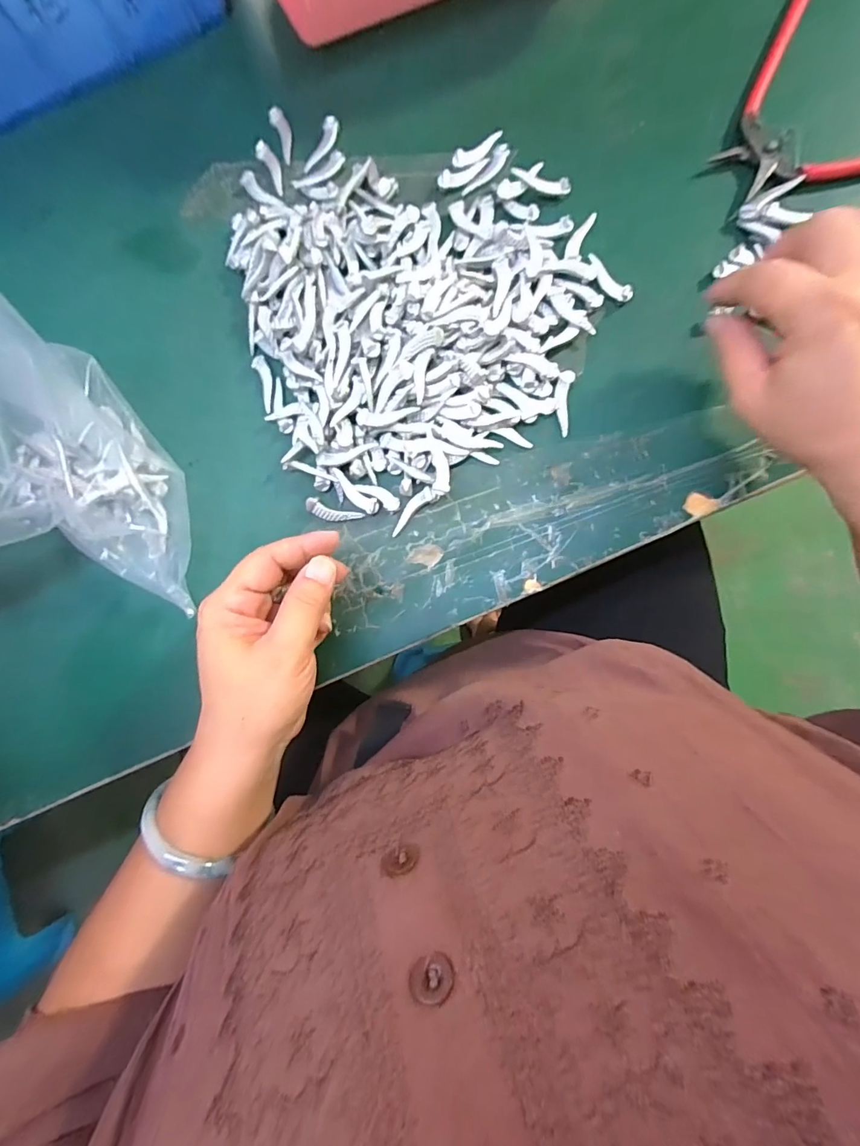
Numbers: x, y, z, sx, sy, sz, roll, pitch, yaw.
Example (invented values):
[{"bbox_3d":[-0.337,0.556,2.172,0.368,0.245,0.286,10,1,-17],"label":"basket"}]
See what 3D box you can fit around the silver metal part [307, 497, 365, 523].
[{"bbox_3d":[-0.063,-0.039,0.302,0.037,0.007,0.011,20,88,8],"label":"silver metal part"}]

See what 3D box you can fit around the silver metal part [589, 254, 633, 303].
[{"bbox_3d":[0.112,-0.185,0.293,0.012,0.004,0.038,-43,82,2],"label":"silver metal part"}]

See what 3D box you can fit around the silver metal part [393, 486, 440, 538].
[{"bbox_3d":[-0.012,-0.040,0.297,0.037,0.007,0.010,-41,82,2],"label":"silver metal part"}]

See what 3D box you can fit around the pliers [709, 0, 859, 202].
[{"bbox_3d":[0.235,-0.281,0.283,0.113,0.011,0.152,-34,82,3],"label":"pliers"}]

